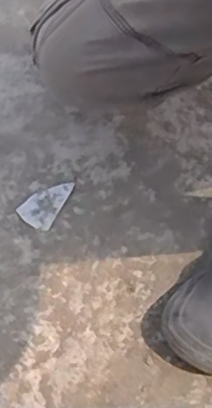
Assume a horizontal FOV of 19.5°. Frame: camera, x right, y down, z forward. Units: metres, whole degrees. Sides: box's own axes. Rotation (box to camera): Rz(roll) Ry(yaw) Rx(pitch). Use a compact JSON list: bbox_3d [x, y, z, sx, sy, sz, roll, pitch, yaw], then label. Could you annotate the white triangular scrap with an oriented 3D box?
[{"bbox_3d":[-0.068,-0.004,0.680,0.039,0.005,0.060,28,72,11],"label":"white triangular scrap"}]

